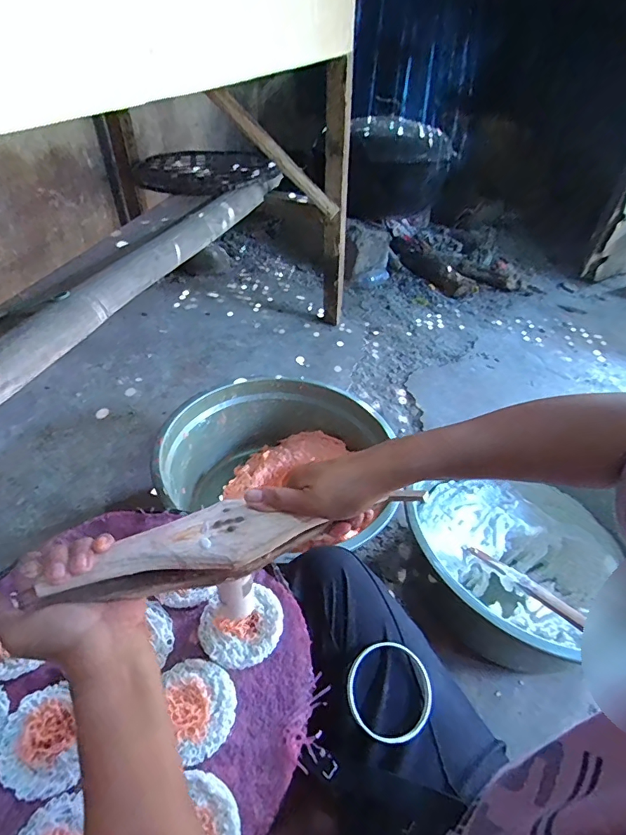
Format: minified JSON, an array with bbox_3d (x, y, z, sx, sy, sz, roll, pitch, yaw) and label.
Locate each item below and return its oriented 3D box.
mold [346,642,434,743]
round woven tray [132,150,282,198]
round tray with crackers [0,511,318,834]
[{"bbox_3d":[0.084,0.289,0.474,0.095,0.016,0.090,7,62,-13],"label":"mold"},{"bbox_3d":[-0.311,-0.700,1.242,0.343,0.055,0.393,-11,45,-17],"label":"round woven tray"},{"bbox_3d":[-0.178,0.241,0.397,0.335,0.033,0.325,2,43,-2],"label":"round tray with crackers"}]

